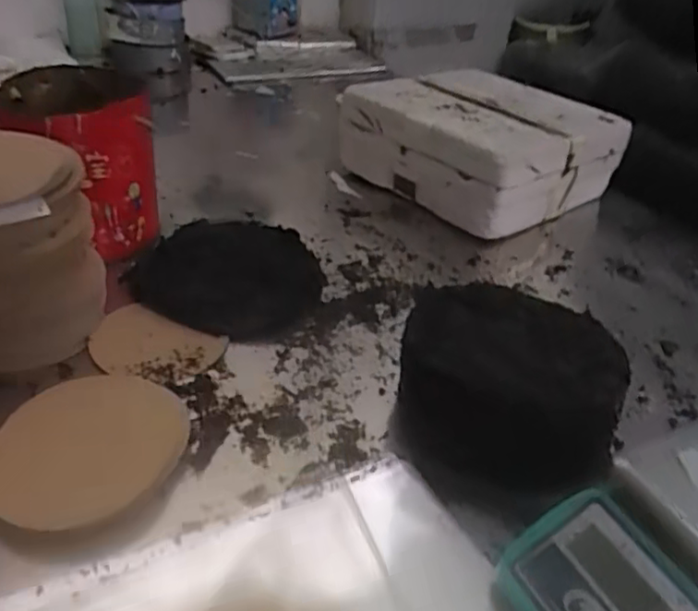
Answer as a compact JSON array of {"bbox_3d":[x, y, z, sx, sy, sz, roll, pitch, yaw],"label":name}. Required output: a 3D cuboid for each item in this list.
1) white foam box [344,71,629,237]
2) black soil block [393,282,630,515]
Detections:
[{"bbox_3d":[0.199,-0.251,1.015,0.322,0.135,0.330,-25,46,-36],"label":"white foam box"},{"bbox_3d":[0.146,0.067,0.604,0.183,0.097,0.197,13,36,10],"label":"black soil block"}]

